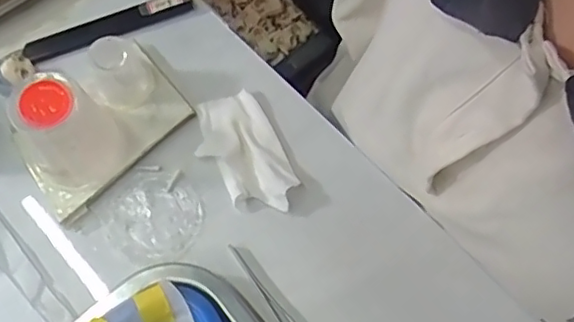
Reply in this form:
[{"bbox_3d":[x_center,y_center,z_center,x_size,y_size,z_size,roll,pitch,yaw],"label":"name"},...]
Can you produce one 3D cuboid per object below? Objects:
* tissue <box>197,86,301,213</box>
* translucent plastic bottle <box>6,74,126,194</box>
[{"bbox_3d":[-0.027,-0.007,0.368,0.046,0.014,0.085,-23,70,-10],"label":"tissue"},{"bbox_3d":[-0.126,-0.017,0.339,0.048,0.073,0.043,-37,75,-14],"label":"translucent plastic bottle"}]

